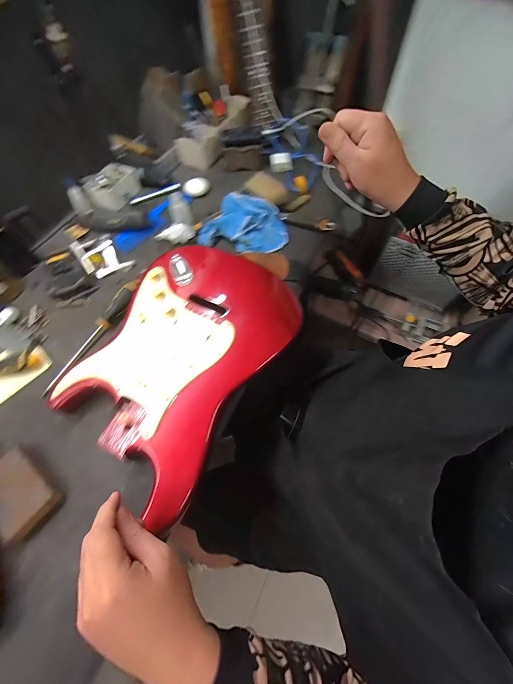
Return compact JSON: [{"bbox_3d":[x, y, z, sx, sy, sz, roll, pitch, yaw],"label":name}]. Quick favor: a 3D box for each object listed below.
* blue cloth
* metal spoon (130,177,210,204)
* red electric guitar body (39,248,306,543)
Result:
[{"bbox_3d":[-0.025,-0.261,0.595,0.185,0.045,0.131,11,62,8],"label":"blue cloth"},{"bbox_3d":[-0.217,-0.384,0.676,0.195,0.025,0.039,-11,61,-4],"label":"metal spoon"},{"bbox_3d":[-0.123,0.005,0.453,0.293,0.042,0.418,27,66,16],"label":"red electric guitar body"}]

